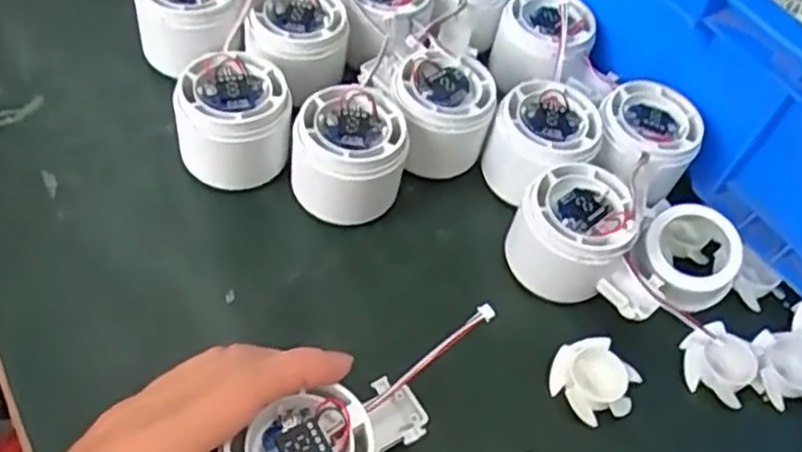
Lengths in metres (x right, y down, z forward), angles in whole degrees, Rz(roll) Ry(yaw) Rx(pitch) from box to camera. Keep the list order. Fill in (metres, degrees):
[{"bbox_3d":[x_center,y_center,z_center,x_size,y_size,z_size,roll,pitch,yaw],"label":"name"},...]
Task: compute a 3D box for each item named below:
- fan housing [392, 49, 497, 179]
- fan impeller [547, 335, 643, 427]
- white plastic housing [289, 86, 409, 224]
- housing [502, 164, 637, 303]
[{"bbox_3d":[0.022,-0.064,0.412,0.058,0.040,0.059,5,53,-6],"label":"fan housing"},{"bbox_3d":[0.093,0.076,0.357,0.036,0.015,0.040,-29,64,-26],"label":"fan impeller"},{"bbox_3d":[-0.028,-0.035,0.392,0.058,0.053,0.060,1,53,-9],"label":"white plastic housing"},{"bbox_3d":[0.086,0.005,0.385,0.056,0.055,0.054,16,52,3],"label":"housing"}]

